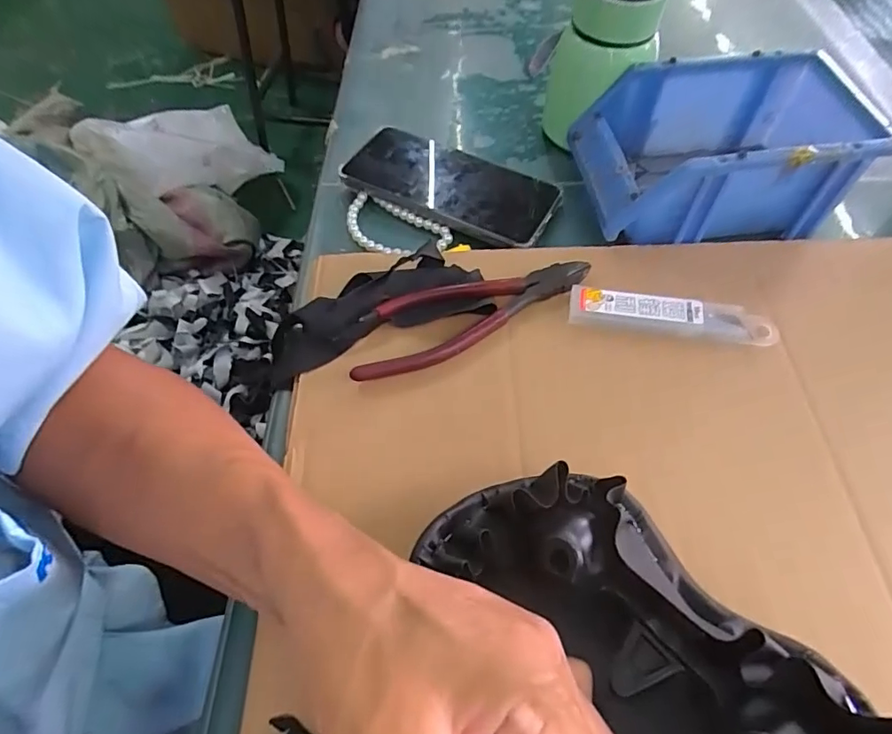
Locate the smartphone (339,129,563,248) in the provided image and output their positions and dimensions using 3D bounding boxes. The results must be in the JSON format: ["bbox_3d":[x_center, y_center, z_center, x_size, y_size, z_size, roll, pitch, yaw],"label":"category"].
[{"bbox_3d":[0.004,-0.143,0.397,0.159,0.015,0.078,24,61,15],"label":"smartphone"}]

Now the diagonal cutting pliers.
[{"bbox_3d":[0.015,-0.040,0.327,0.167,0.013,0.049,-25,61,-14],"label":"diagonal cutting pliers"}]

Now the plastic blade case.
[{"bbox_3d":[0.141,-0.031,0.321,0.126,0.009,0.029,8,58,6],"label":"plastic blade case"}]

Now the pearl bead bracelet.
[{"bbox_3d":[-0.040,-0.100,0.382,0.083,0.010,0.045,27,62,17],"label":"pearl bead bracelet"}]

